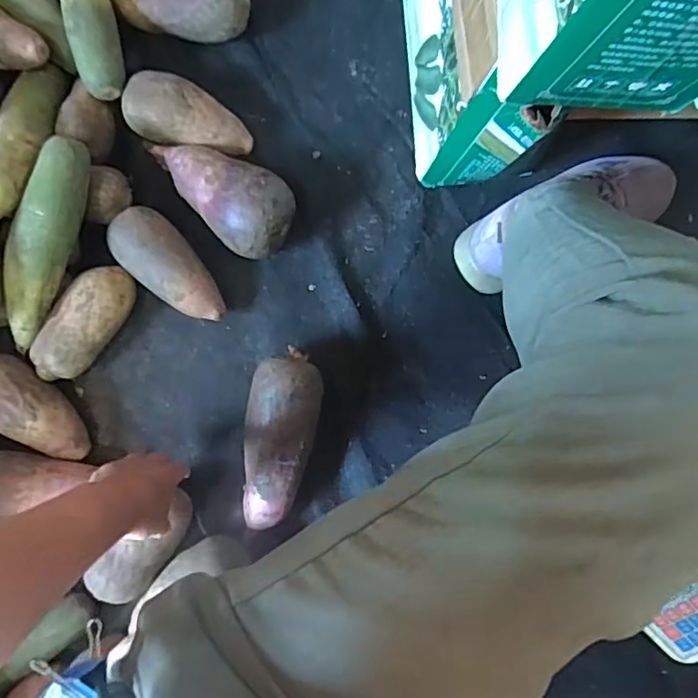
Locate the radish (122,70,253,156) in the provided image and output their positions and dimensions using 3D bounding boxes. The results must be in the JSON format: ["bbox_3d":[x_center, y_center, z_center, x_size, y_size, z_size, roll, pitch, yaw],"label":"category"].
[{"bbox_3d":[-0.178,-0.257,0.648,0.143,0.055,0.069,21,86,2],"label":"radish"}]

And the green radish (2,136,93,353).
[{"bbox_3d":[-0.318,-0.105,0.599,0.053,0.047,0.225,19,98,-1],"label":"green radish"}]

